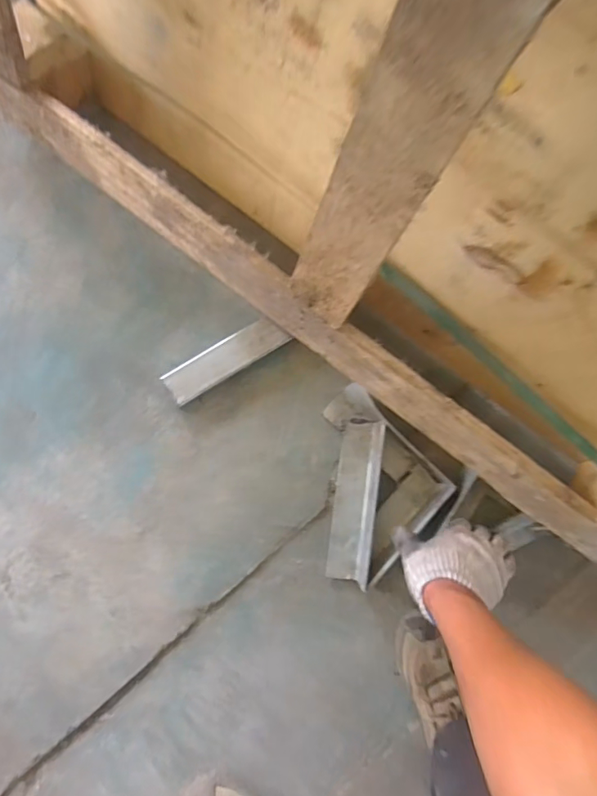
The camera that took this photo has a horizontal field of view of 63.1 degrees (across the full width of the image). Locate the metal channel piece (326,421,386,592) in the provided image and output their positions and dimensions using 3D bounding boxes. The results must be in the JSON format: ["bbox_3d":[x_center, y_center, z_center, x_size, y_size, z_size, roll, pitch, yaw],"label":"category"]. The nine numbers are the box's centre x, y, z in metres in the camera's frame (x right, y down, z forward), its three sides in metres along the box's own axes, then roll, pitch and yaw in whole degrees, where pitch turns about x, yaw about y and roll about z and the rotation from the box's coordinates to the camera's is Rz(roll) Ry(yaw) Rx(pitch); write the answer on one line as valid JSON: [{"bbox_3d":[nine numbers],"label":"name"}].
[{"bbox_3d":[0.080,0.148,0.691,0.052,0.052,0.222,7,86,-3],"label":"metal channel piece"}]

